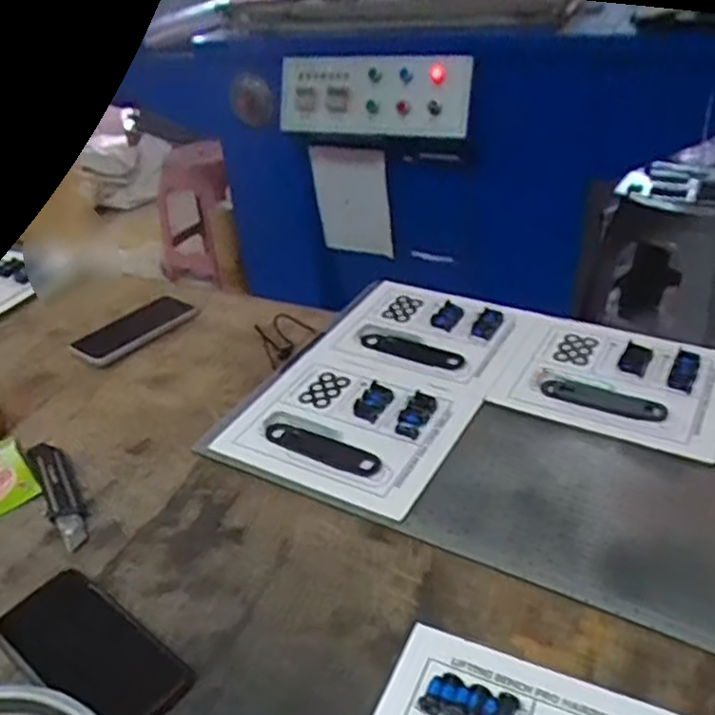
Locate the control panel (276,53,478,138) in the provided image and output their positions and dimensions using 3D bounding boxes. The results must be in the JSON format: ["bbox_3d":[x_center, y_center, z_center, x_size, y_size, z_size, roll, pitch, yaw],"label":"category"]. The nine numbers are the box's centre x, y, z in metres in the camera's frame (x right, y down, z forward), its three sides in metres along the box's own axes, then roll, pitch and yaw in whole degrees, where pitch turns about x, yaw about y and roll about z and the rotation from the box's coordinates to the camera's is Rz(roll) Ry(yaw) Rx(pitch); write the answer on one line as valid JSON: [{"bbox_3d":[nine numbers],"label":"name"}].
[{"bbox_3d":[0.031,-0.569,1.507,0.453,0.155,0.071,9,36,21],"label":"control panel"}]

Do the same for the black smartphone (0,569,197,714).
[{"bbox_3d":[-0.200,0.220,0.522,0.165,0.017,0.073,22,45,31],"label":"black smartphone"}]

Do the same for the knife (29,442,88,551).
[{"bbox_3d":[-0.289,0.130,0.674,0.032,0.014,0.155,-22,37,-24],"label":"knife"}]

